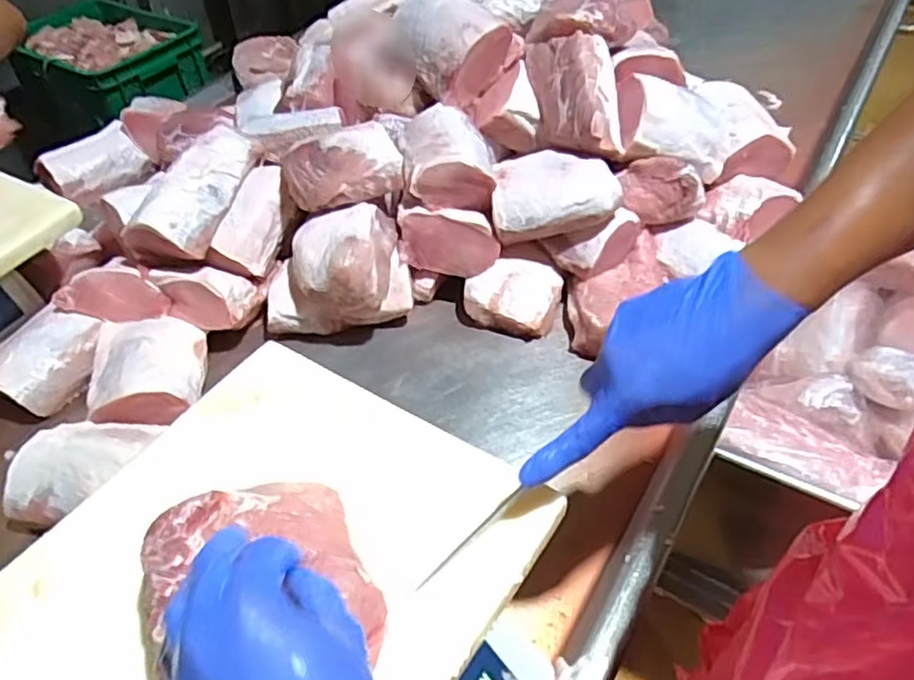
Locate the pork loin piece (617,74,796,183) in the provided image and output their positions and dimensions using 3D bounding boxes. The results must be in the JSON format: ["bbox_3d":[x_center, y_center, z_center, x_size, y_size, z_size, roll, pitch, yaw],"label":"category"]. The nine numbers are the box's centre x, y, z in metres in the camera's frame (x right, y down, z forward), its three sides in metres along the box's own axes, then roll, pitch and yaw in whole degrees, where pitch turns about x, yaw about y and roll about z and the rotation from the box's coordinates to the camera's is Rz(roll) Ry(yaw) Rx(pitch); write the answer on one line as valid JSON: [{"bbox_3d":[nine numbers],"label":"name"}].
[{"bbox_3d":[0.328,-0.282,0.893,0.298,0.096,0.118,-2,42,-26],"label":"pork loin piece"}]

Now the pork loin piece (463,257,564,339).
[{"bbox_3d":[0.070,-0.057,0.847,0.118,0.057,0.087,8,47,13],"label":"pork loin piece"}]

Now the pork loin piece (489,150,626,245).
[{"bbox_3d":[0.121,-0.182,0.830,0.149,0.066,0.096,-2,46,4],"label":"pork loin piece"}]

